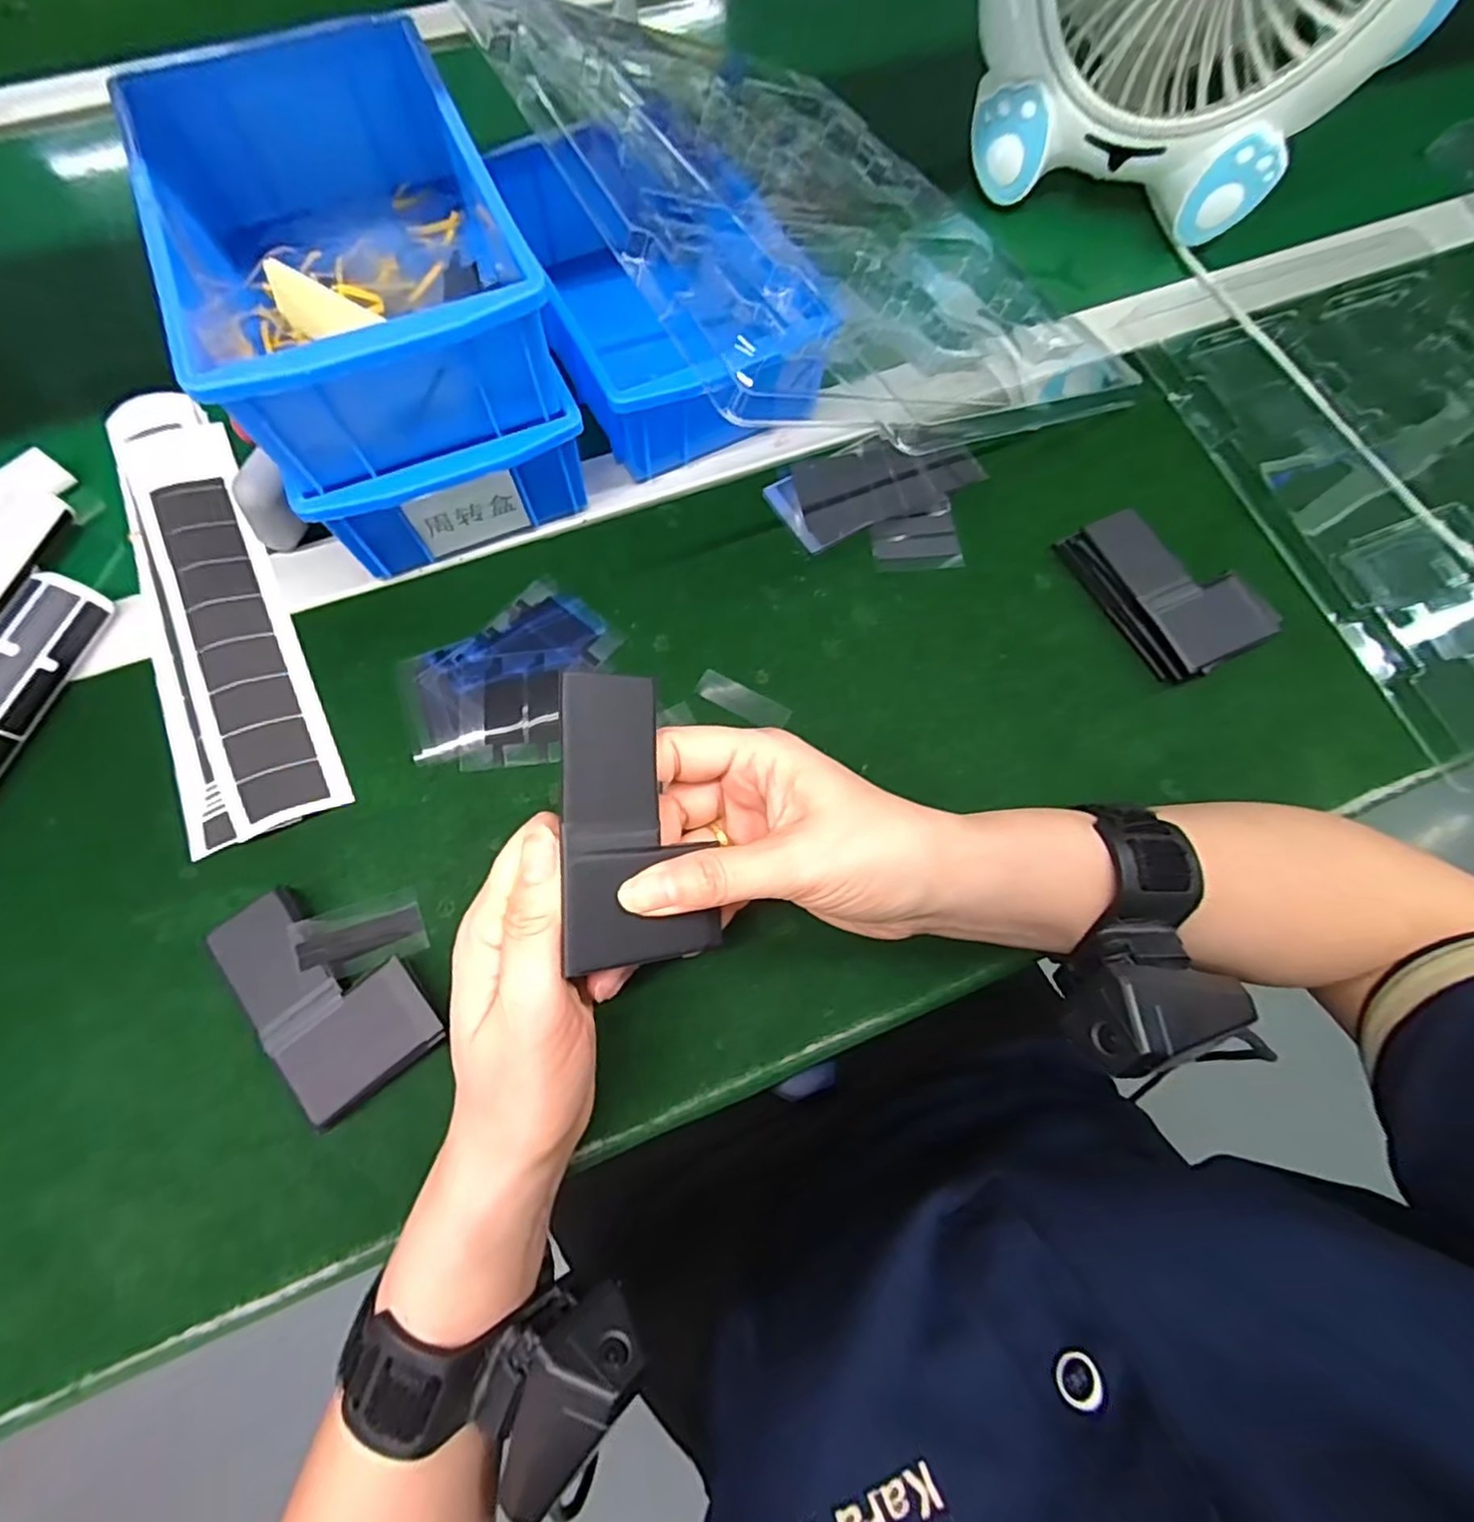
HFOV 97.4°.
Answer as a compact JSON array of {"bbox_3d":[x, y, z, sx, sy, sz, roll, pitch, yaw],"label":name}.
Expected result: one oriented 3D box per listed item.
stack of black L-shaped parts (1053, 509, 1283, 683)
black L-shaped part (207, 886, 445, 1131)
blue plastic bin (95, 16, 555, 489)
[{"bbox_3d":[0.231,-0.095,0.347,0.064,0.019,0.098,-26,75,-10],"label":"stack of black L-shaped parts"},{"bbox_3d":[-0.173,0.095,0.278,0.057,0.019,0.097,-37,77,-12],"label":"black L-shaped part"},{"bbox_3d":[-0.177,-0.231,0.295,0.128,0.068,0.201,-24,75,-9],"label":"blue plastic bin"}]

